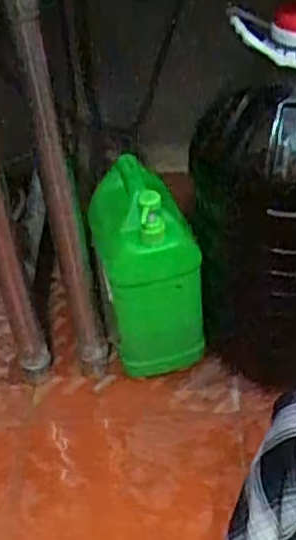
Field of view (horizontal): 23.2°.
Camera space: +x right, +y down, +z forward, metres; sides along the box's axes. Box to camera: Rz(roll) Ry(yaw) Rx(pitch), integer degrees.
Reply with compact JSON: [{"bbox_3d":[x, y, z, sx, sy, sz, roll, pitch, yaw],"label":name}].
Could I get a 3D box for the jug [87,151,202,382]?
[{"bbox_3d":[0.001,-0.009,0.962,0.119,0.293,0.145,-13,40,-7],"label":"jug"}]

